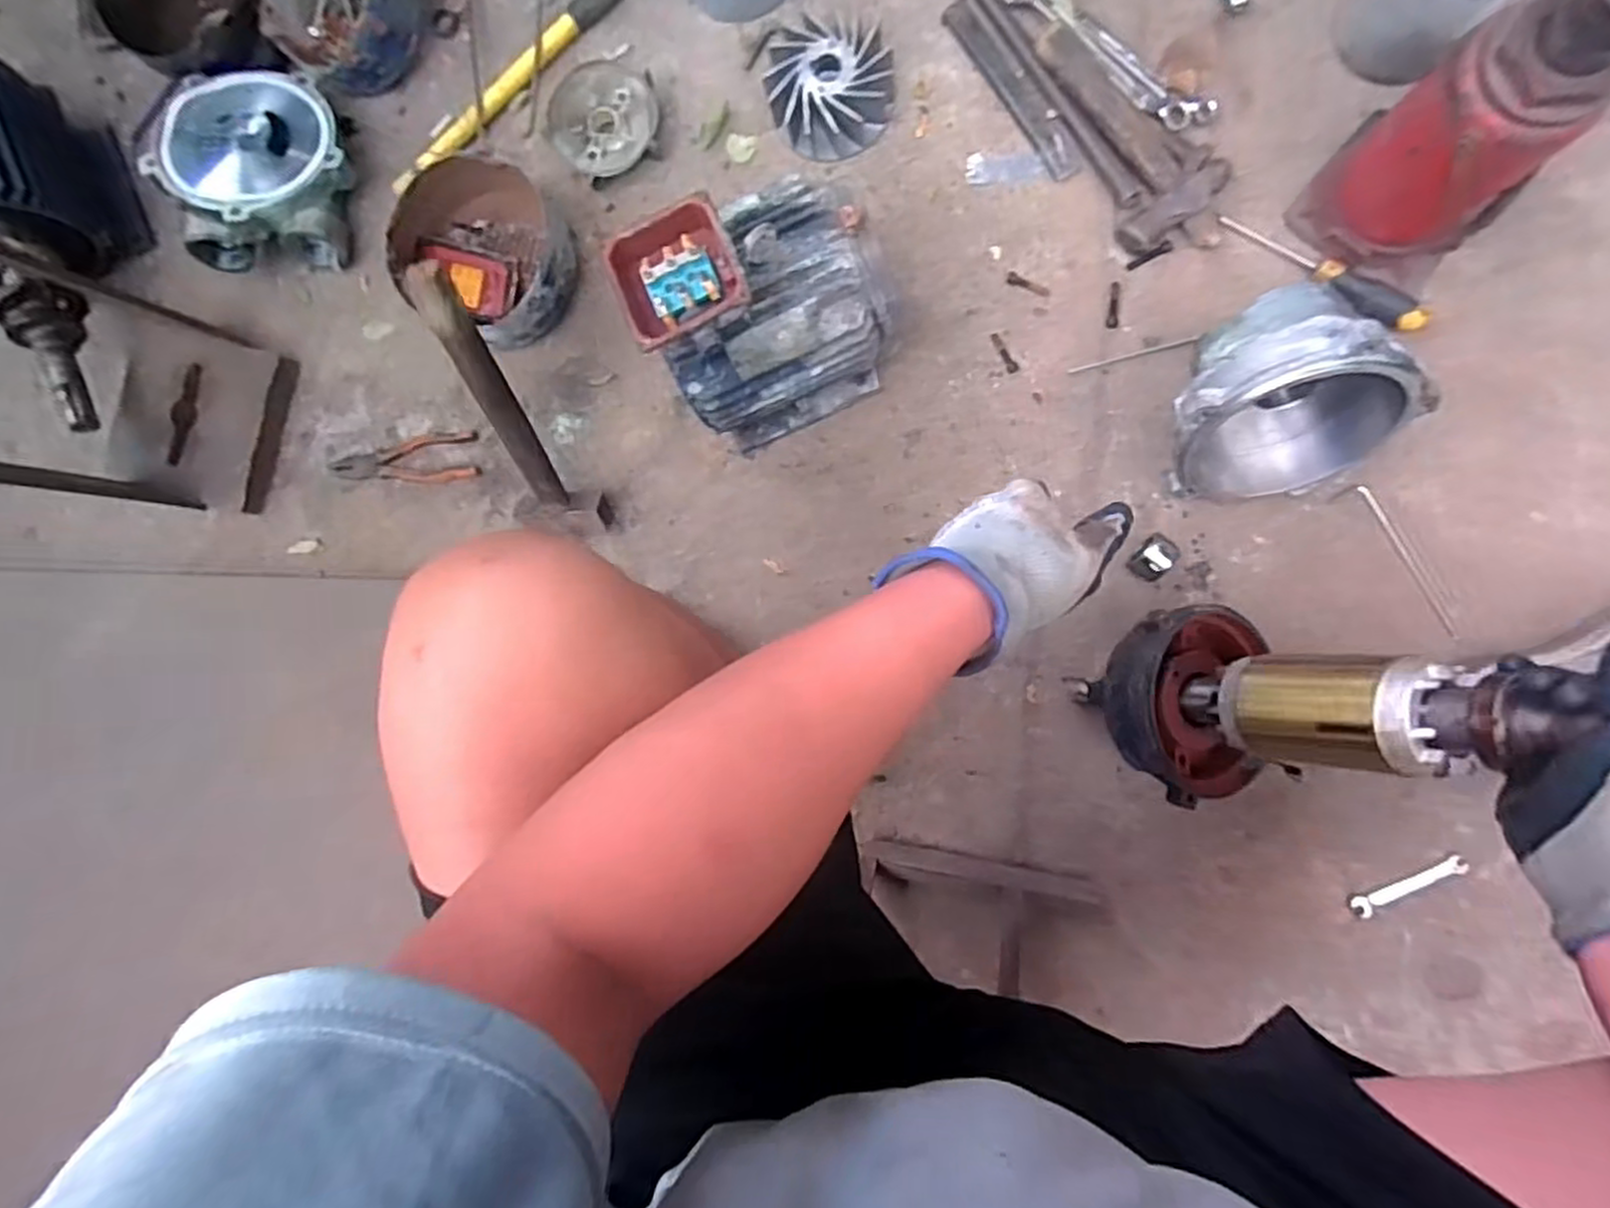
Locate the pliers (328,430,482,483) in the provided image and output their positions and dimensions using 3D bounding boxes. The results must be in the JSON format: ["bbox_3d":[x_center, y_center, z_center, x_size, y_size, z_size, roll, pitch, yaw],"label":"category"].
[{"bbox_3d":[-0.488,-0.175,0.901,0.185,0.013,0.058,-3,89,8],"label":"pliers"}]

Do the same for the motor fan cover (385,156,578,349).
[{"bbox_3d":[-0.359,-0.409,0.855,0.199,0.089,0.169,36,93,6],"label":"motor fan cover"}]

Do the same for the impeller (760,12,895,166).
[{"bbox_3d":[0.029,-0.580,0.826,0.139,0.052,0.136,-3,89,8],"label":"impeller"}]

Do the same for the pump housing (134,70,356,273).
[{"bbox_3d":[-0.639,-0.512,0.873,0.199,0.118,0.223,-17,87,7],"label":"pump housing"}]

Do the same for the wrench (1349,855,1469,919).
[{"bbox_3d":[0.619,0.291,0.755,0.112,0.009,0.026,-26,86,6],"label":"wrench"}]

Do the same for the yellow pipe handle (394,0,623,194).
[{"bbox_3d":[-0.348,-0.625,0.882,0.372,0.029,0.035,-43,84,5],"label":"yellow pipe handle"}]

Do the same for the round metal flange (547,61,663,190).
[{"bbox_3d":[-0.231,-0.567,0.863,0.124,0.034,0.123,0,89,8],"label":"round metal flange"}]

